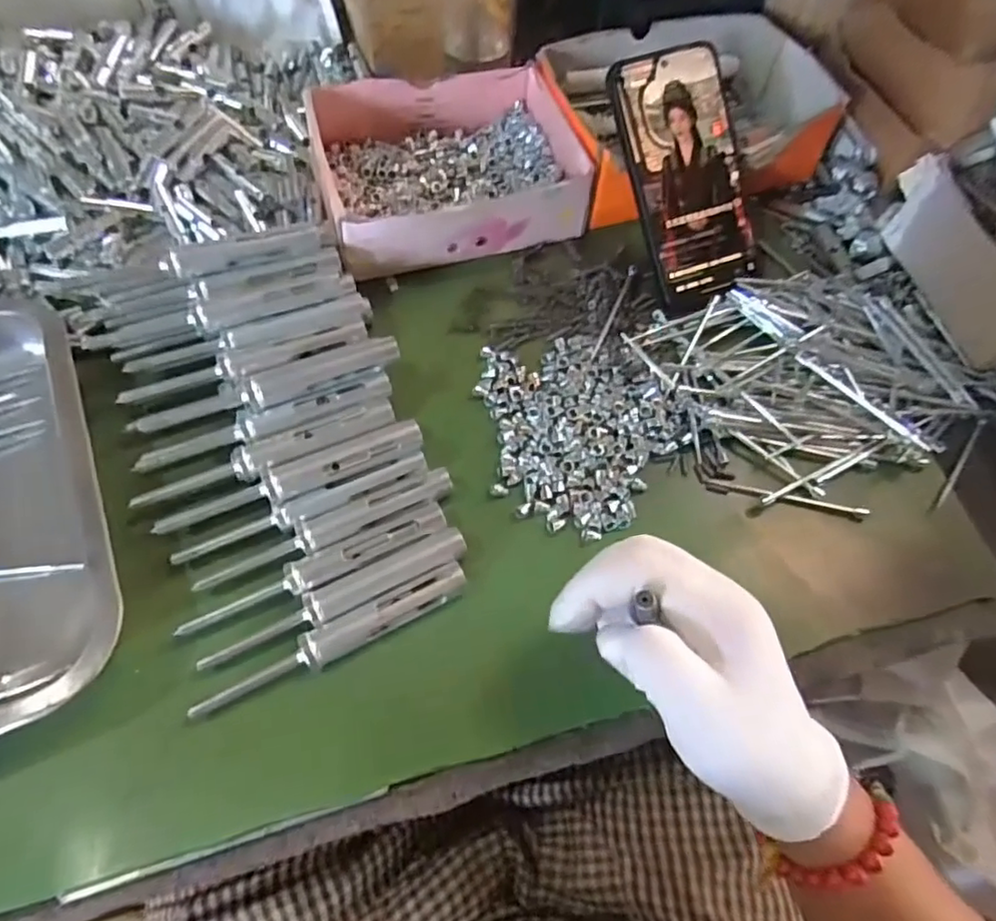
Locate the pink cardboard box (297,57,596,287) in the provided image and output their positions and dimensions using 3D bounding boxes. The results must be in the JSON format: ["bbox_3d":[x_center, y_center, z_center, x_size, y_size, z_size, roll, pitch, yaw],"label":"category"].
[{"bbox_3d":[-0.037,-0.214,0.444,0.179,0.044,0.143,-14,64,-8],"label":"pink cardboard box"}]

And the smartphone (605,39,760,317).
[{"bbox_3d":[0.130,-0.189,0.415,0.082,0.011,0.160,-20,102,-6],"label":"smartphone"}]

